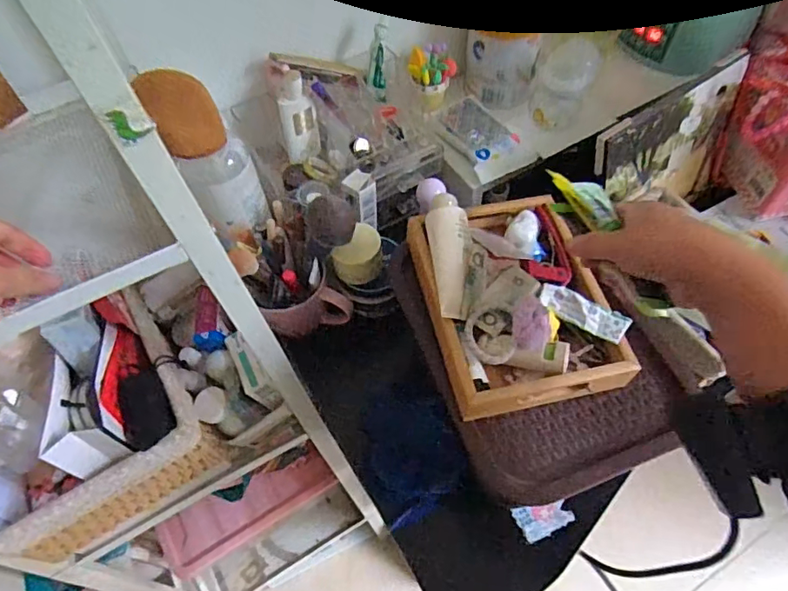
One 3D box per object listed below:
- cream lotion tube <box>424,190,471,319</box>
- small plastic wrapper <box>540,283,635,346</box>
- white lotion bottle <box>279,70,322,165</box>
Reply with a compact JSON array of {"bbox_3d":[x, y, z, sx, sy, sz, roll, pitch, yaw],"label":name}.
[{"bbox_3d":[0.051,-0.036,0.483,0.036,0.025,0.117,-3,71,2],"label":"cream lotion tube"},{"bbox_3d":[0.166,0.014,0.470,0.078,0.010,0.028,30,64,21],"label":"small plastic wrapper"},{"bbox_3d":[-0.116,-0.213,0.648,0.045,0.095,0.048,-12,57,-4],"label":"white lotion bottle"}]

